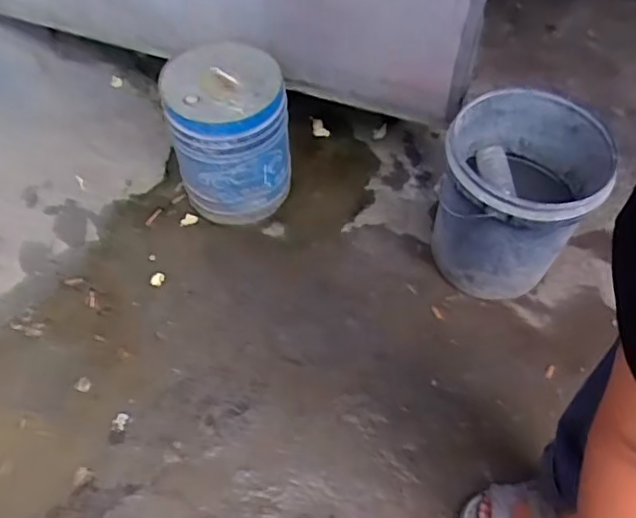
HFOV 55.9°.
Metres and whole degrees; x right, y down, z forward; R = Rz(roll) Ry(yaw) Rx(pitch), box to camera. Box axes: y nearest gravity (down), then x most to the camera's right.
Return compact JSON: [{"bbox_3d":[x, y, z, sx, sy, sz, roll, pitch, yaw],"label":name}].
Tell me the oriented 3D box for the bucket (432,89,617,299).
[{"bbox_3d":[0.406,-0.106,1.286,0.295,0.383,0.306,0,57,0],"label":"bucket"}]

